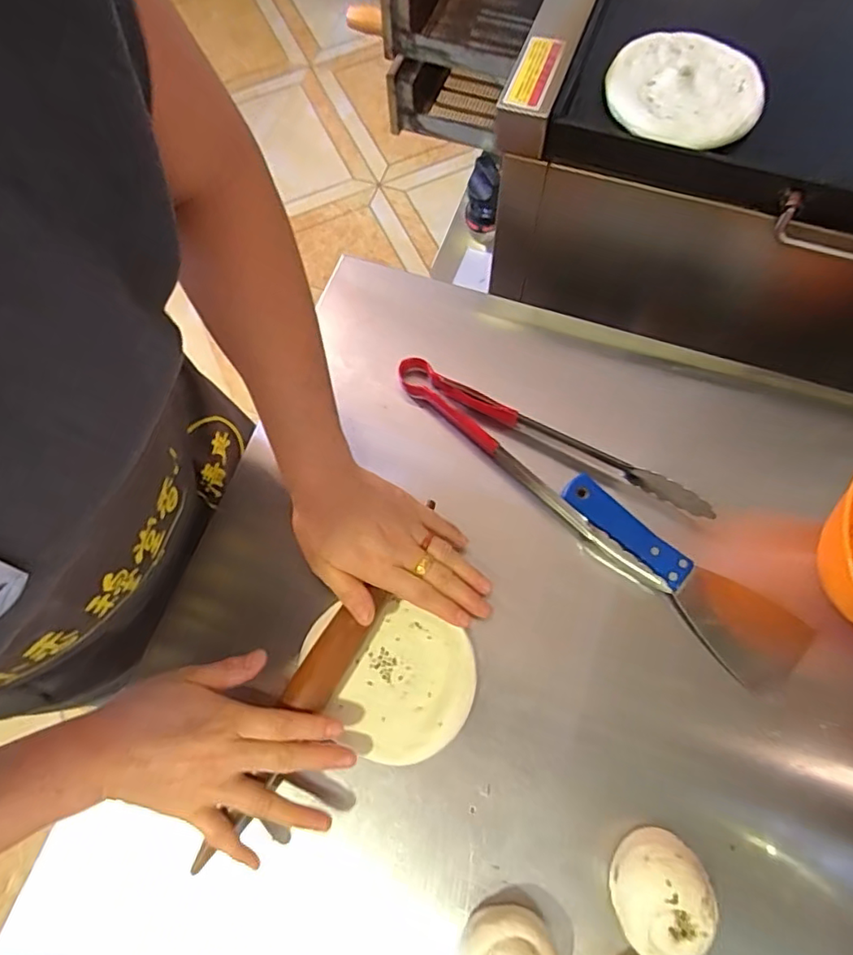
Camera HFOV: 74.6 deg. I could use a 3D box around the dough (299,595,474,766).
[{"bbox_3d":[-0.031,0.152,0.427,0.131,0.009,0.106,22,72,10],"label":"dough"}]

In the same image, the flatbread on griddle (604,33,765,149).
[{"bbox_3d":[0.222,-0.336,0.484,0.126,0.011,0.124,21,72,10],"label":"flatbread on griddle"}]

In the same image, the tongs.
[{"bbox_3d":[0.098,-0.021,0.489,0.288,0.029,0.077,35,75,13],"label":"tongs"}]

